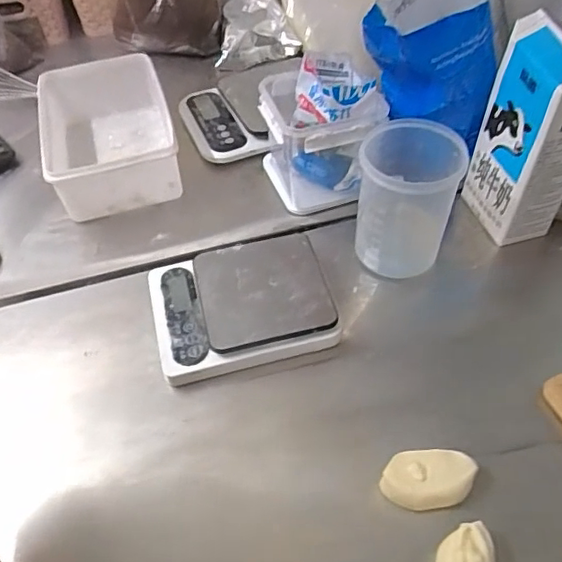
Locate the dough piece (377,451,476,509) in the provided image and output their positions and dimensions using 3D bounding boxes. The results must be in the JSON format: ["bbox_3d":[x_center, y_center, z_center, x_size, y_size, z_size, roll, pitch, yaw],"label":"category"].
[{"bbox_3d":[0.119,0.164,0.463,0.072,0.034,0.040,-6,52,-3],"label":"dough piece"}]

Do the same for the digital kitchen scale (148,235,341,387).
[{"bbox_3d":[-0.040,0.024,0.564,0.170,0.035,0.131,-11,52,-7],"label":"digital kitchen scale"}]

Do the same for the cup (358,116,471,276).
[{"bbox_3d":[0.126,-0.077,0.573,0.088,0.133,0.094,-1,52,1],"label":"cup"}]

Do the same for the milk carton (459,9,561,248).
[{"bbox_3d":[0.250,-0.139,0.578,0.072,0.206,0.103,-11,52,-7],"label":"milk carton"}]

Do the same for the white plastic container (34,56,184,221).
[{"bbox_3d":[-0.211,-0.181,0.705,0.146,0.078,0.223,-15,53,-10],"label":"white plastic container"}]

